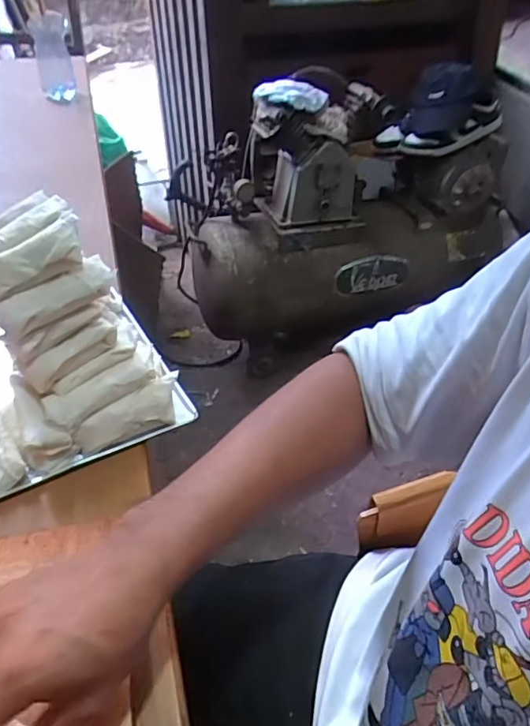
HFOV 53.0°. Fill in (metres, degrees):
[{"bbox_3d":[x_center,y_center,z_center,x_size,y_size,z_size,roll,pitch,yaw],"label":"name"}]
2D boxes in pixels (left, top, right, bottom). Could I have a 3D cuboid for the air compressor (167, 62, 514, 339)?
[{"bbox_3d":[0.236,-0.468,1.547,0.965,0.633,0.349,-12,45,-17],"label":"air compressor"}]

